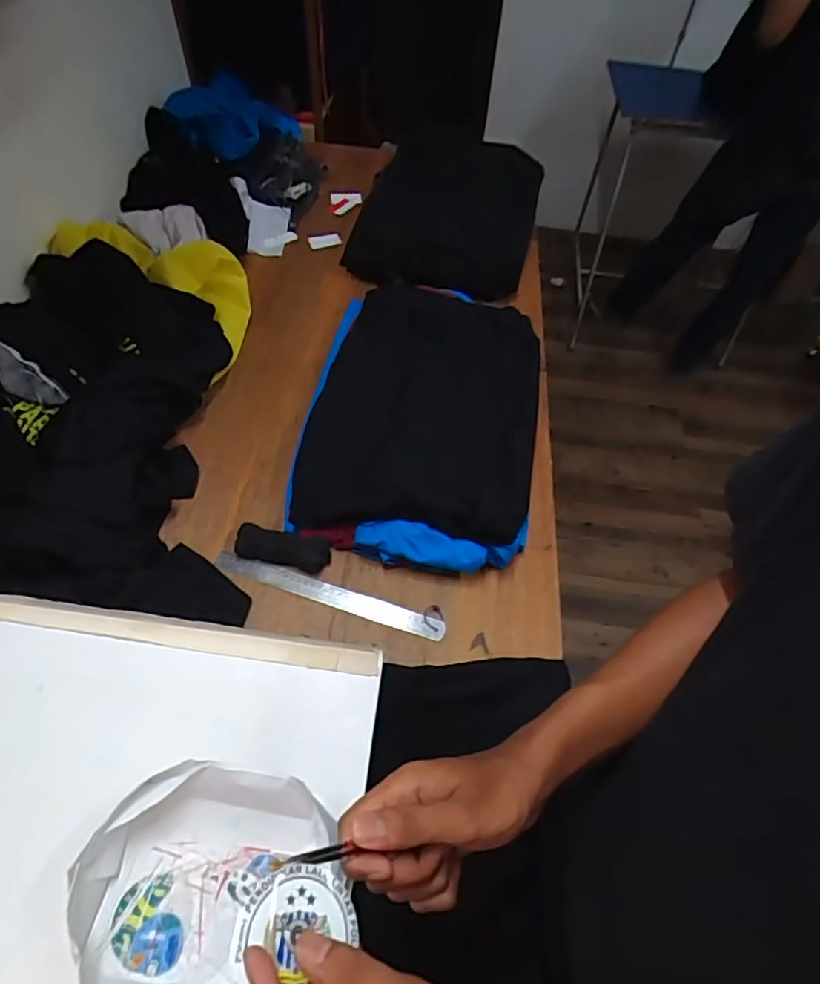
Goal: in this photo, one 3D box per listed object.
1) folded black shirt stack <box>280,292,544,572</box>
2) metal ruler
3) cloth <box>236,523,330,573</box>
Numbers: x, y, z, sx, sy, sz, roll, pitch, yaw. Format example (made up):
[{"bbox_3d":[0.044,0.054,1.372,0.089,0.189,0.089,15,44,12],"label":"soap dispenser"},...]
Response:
[{"bbox_3d":[0.026,-0.142,0.921,0.354,0.077,0.550,10,55,3],"label":"folded black shirt stack"},{"bbox_3d":[-0.109,0.137,0.765,0.317,0.005,0.032,18,65,6],"label":"metal ruler"},{"bbox_3d":[-0.175,0.078,0.784,0.127,0.029,0.047,13,55,5],"label":"cloth"}]

